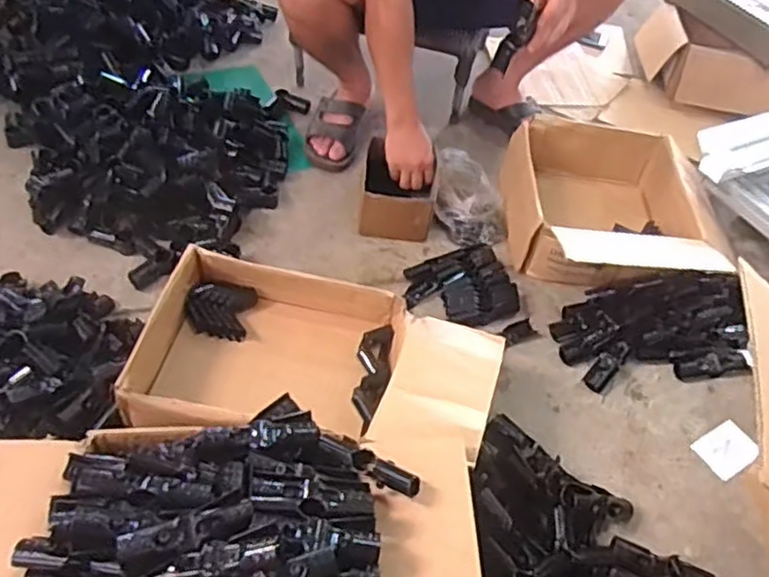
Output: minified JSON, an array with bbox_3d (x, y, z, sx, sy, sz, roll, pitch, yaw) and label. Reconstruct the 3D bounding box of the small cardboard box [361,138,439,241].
[{"bbox_3d":[0.026,-0.175,1.275,0.137,0.088,0.164,8,48,0],"label":"small cardboard box"}]

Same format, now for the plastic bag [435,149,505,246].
[{"bbox_3d":[0.166,-0.183,1.352,0.128,0.045,0.233,3,48,-4],"label":"plastic bag"}]

